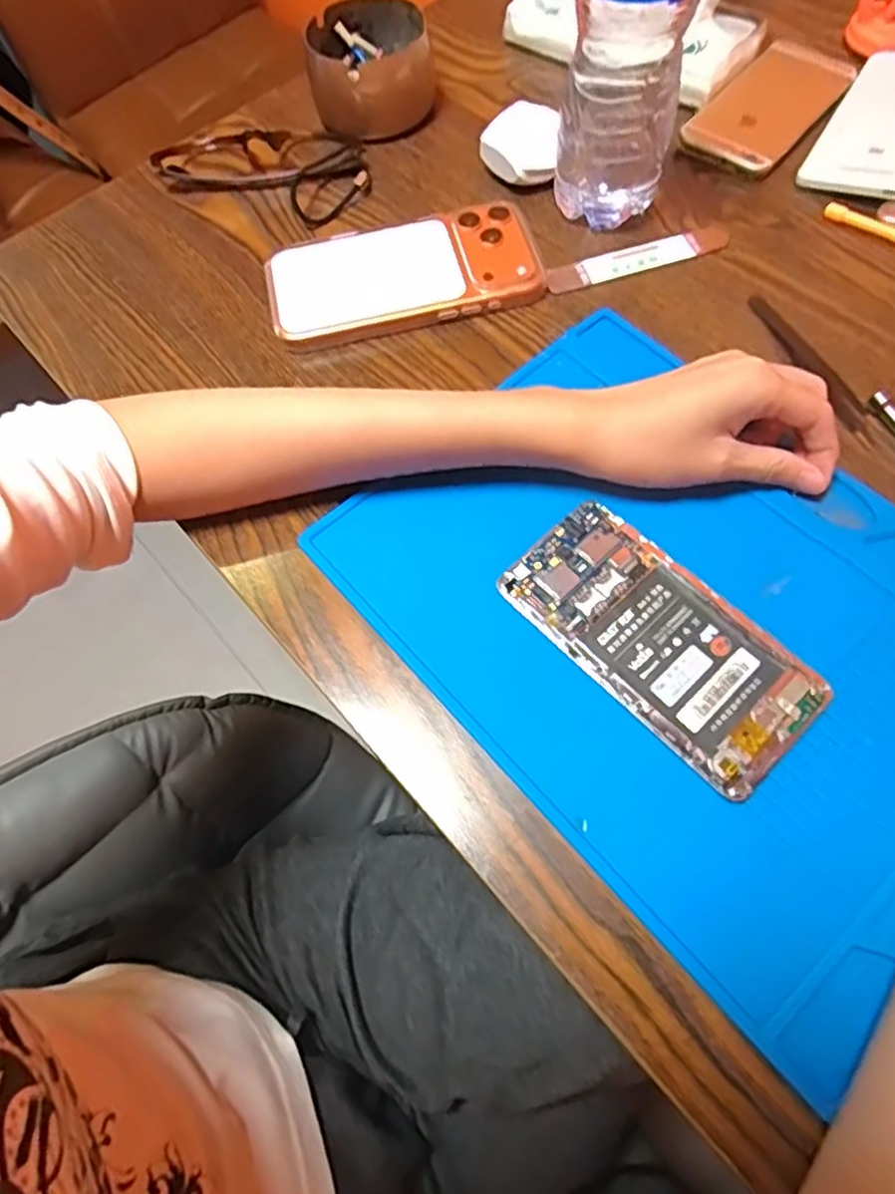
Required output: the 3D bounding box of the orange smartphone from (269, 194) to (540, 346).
[{"bbox_3d":[-0.027,-0.197,0.408,0.162,0.016,0.076,-11,65,-2],"label":"orange smartphone"}]

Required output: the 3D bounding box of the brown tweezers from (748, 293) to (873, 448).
[{"bbox_3d":[0.203,-0.130,0.369,0.015,0.005,0.114,-16,65,-4],"label":"brown tweezers"}]

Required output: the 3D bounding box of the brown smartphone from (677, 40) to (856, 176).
[{"bbox_3d":[0.221,-0.336,0.457,0.065,0.013,0.131,37,72,18],"label":"brown smartphone"}]

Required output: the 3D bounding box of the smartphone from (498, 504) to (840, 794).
[{"bbox_3d":[0.096,0.018,0.305,0.070,0.008,0.140,-41,69,-15],"label":"smartphone"}]

